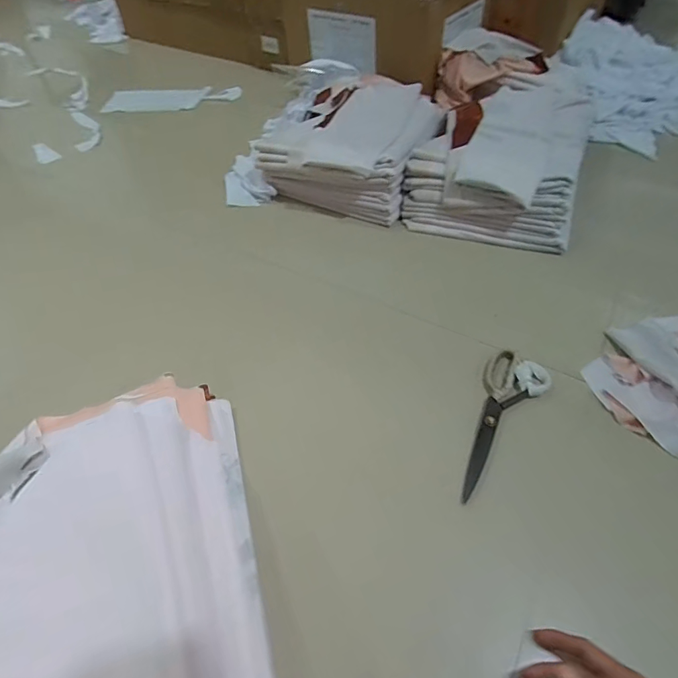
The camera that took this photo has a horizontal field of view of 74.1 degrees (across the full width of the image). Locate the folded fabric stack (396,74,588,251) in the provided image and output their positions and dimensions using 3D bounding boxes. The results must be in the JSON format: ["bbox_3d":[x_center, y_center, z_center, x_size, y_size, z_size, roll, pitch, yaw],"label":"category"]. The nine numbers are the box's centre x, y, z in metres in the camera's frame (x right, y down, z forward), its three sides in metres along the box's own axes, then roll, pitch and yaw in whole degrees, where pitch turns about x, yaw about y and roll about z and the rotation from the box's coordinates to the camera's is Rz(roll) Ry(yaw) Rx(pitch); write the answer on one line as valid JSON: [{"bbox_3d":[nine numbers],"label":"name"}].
[{"bbox_3d":[0.315,-0.346,0.882,0.309,0.155,0.311,17,54,15],"label":"folded fabric stack"}]

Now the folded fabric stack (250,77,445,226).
[{"bbox_3d":[0.022,-0.441,0.973,0.344,0.116,0.388,15,54,14],"label":"folded fabric stack"}]

